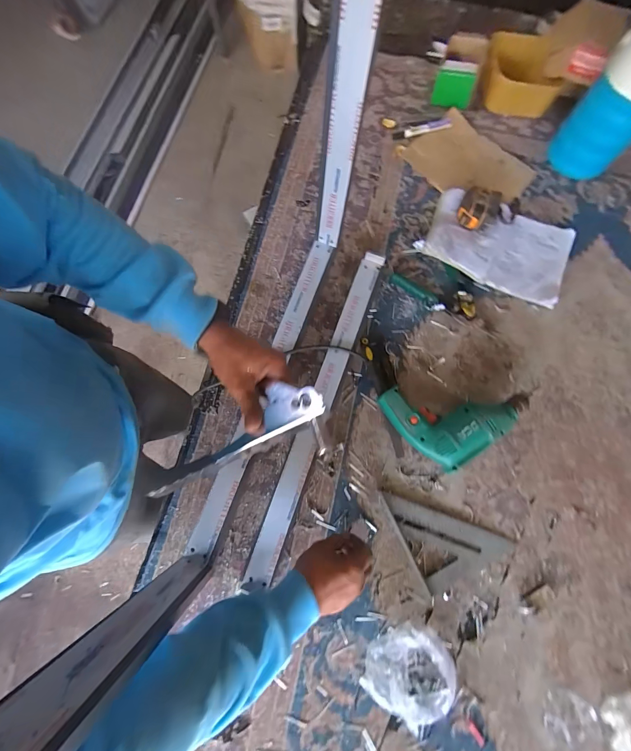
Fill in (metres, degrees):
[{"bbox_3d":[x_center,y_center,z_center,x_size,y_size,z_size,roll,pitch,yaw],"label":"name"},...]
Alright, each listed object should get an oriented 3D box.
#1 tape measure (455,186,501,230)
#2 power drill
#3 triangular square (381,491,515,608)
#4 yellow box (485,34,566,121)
[{"bbox_3d":[0.341,-0.348,0.676,0.077,0.073,0.066,36,77,7],"label":"tape measure"},{"bbox_3d":[0.242,0.095,0.564,0.255,0.062,0.130,4,75,-1],"label":"power drill"},{"bbox_3d":[0.221,0.258,0.548,0.166,0.008,0.179,-24,77,-8],"label":"triangular square"},{"bbox_3d":[0.479,-0.711,0.760,0.167,0.078,0.169,7,75,0],"label":"yellow box"}]

